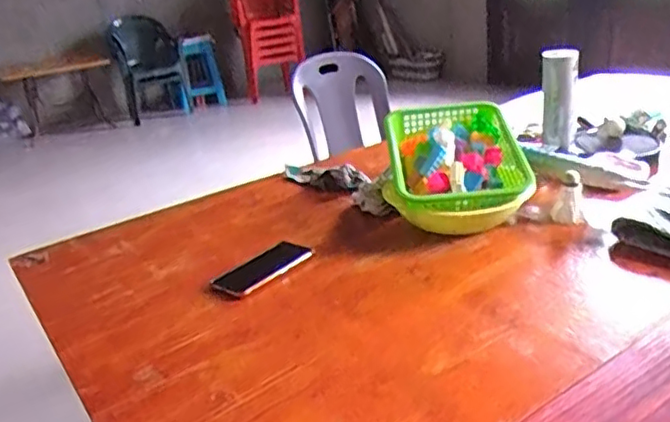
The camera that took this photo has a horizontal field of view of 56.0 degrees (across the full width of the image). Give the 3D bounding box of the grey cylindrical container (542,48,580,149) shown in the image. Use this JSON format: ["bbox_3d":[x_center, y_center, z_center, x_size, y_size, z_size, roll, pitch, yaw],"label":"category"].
[{"bbox_3d":[0.451,-0.222,1.264,0.064,0.189,0.054,-2,22,11],"label":"grey cylindrical container"}]

